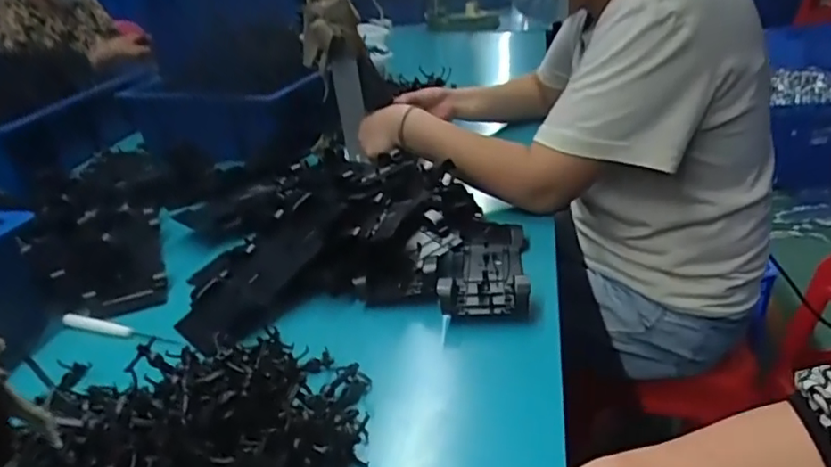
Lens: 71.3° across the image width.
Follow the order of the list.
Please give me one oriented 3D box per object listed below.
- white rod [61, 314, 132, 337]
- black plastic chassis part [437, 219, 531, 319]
[{"bbox_3d":[-0.300,0.087,0.552,0.081,0.010,0.014,7,28,20],"label":"white rod"},{"bbox_3d":[0.073,0.031,0.569,0.077,0.040,0.181,2,27,11],"label":"black plastic chassis part"}]

